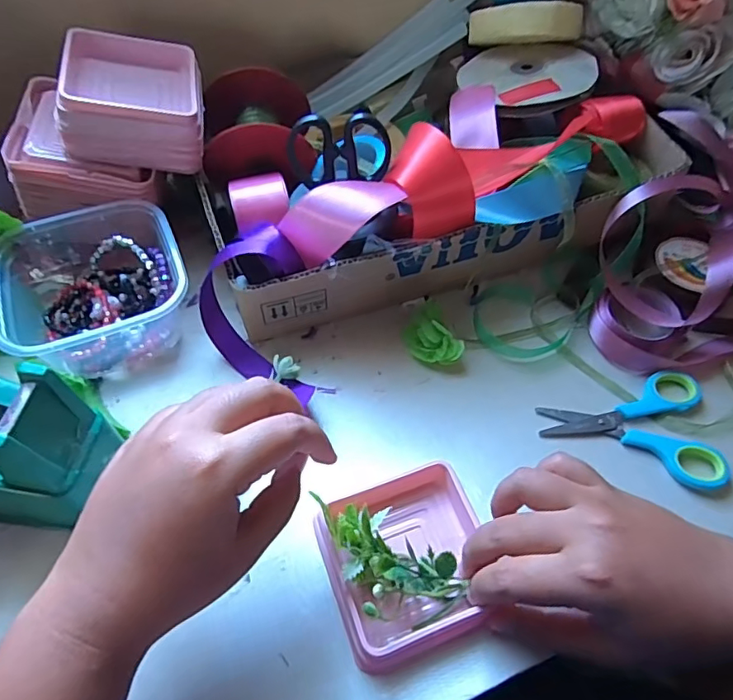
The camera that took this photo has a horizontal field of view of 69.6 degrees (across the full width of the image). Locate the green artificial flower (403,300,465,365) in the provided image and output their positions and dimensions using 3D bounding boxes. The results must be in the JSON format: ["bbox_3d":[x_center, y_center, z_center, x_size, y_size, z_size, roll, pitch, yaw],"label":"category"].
[{"bbox_3d":[0.046,-0.010,0.383,0.032,0.021,0.047,-22,60,-16],"label":"green artificial flower"}]

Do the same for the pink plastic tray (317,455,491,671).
[{"bbox_3d":[0.024,0.117,0.300,0.090,0.020,0.093,-17,59,-12],"label":"pink plastic tray"}]

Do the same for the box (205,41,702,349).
[{"bbox_3d":[0.052,-0.131,0.410,0.371,0.104,0.196,-19,59,-13],"label":"box"}]

